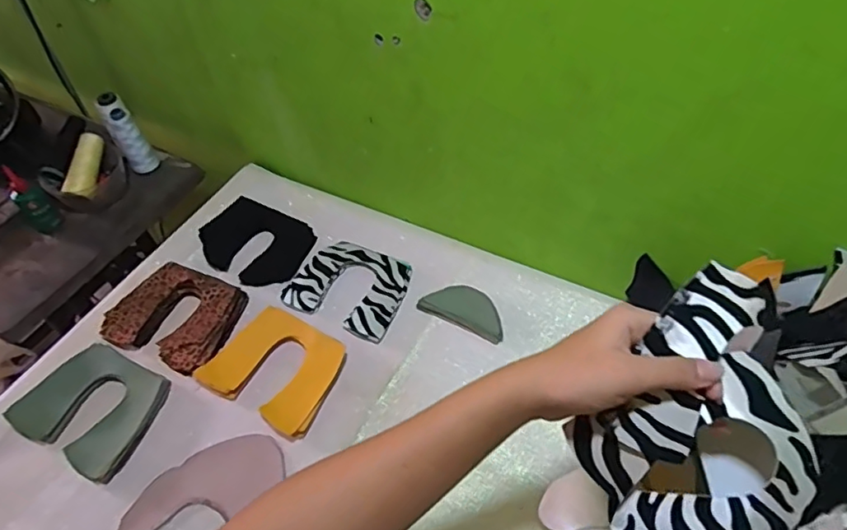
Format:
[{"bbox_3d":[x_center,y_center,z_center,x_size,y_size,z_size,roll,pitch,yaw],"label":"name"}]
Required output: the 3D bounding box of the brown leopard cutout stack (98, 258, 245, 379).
[{"bbox_3d":[-0.329,0.061,0.755,0.162,0.025,0.130,15,53,16],"label":"brown leopard cutout stack"}]

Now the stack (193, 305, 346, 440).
[{"bbox_3d":[-0.176,0.123,0.693,0.158,0.020,0.124,23,56,21],"label":"stack"}]

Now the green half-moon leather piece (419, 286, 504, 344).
[{"bbox_3d":[0.059,0.057,0.746,0.115,0.015,0.069,26,57,23],"label":"green half-moon leather piece"}]

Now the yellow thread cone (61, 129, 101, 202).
[{"bbox_3d":[-0.533,-0.158,0.907,0.038,0.035,0.114,0,68,4],"label":"yellow thread cone"}]

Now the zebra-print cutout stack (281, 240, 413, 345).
[{"bbox_3d":[-0.096,0.025,0.776,0.153,0.010,0.130,20,55,20],"label":"zebra-print cutout stack"}]

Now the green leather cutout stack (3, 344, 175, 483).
[{"bbox_3d":[-0.392,0.170,0.686,0.153,0.032,0.128,19,54,18],"label":"green leather cutout stack"}]

